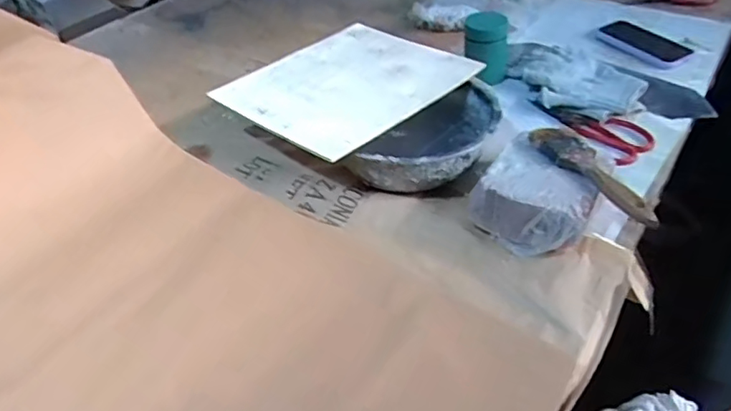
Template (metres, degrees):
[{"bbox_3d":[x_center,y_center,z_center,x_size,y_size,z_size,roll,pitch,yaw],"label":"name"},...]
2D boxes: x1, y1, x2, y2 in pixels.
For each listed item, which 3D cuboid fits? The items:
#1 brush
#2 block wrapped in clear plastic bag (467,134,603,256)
[{"bbox_3d":[0.233,-0.036,0.570,0.038,0.021,0.169,-22,45,-19],"label":"brush"},{"bbox_3d":[0.184,-0.009,0.599,0.115,0.059,0.113,26,49,30],"label":"block wrapped in clear plastic bag"}]

